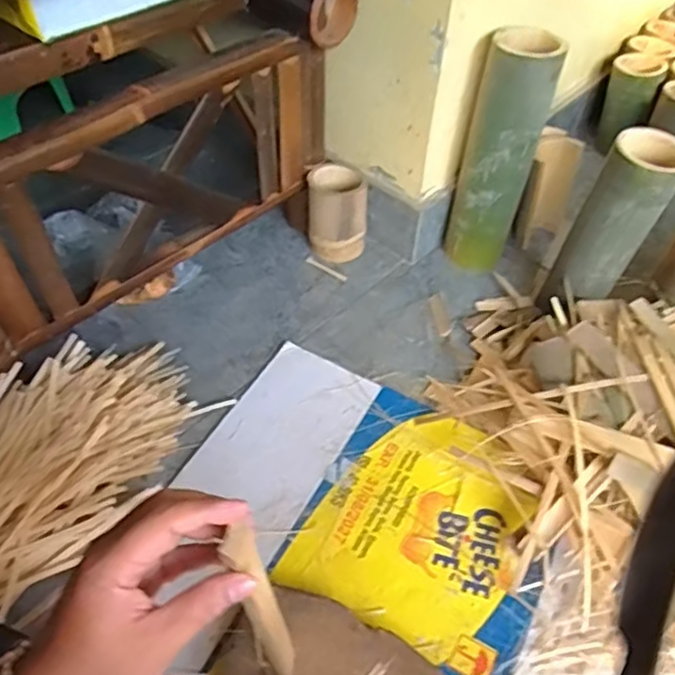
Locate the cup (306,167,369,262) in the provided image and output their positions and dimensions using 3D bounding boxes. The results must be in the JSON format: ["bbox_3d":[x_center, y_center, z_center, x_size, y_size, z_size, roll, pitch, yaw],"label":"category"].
[{"bbox_3d":[0.000,-0.179,0.937,0.086,0.128,0.069,1,49,-2],"label":"cup"}]

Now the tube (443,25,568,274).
[{"bbox_3d":[0.221,-0.242,0.874,0.092,0.325,0.084,17,51,11],"label":"tube"}]

